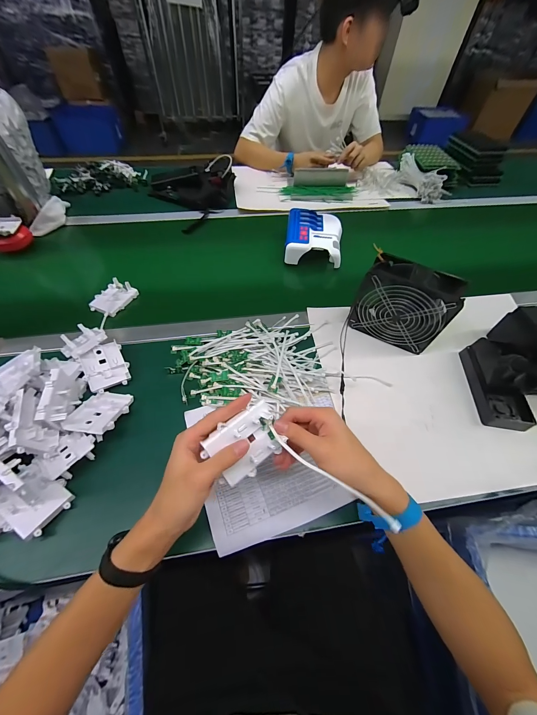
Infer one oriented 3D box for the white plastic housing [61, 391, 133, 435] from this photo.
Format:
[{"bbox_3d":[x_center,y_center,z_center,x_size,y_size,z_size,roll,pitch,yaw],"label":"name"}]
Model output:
[{"bbox_3d":[-0.262,0.086,0.422,0.066,0.018,0.082,6,30,2],"label":"white plastic housing"}]

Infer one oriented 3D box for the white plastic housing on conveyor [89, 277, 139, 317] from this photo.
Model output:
[{"bbox_3d":[-0.336,-0.130,0.583,0.061,0.025,0.085,23,57,13],"label":"white plastic housing on conveyor"}]

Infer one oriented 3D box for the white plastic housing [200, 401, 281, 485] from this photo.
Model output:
[{"bbox_3d":[-0.022,0.095,0.300,0.080,0.012,0.066,-39,107,-19],"label":"white plastic housing"}]

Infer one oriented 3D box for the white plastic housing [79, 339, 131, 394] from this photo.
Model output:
[{"bbox_3d":[-0.283,0.017,0.472,0.065,0.011,0.083,-20,74,-24],"label":"white plastic housing"}]

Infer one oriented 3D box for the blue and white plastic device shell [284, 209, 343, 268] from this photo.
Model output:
[{"bbox_3d":[0.116,-0.312,0.696,0.138,0.055,0.174,6,55,2],"label":"blue and white plastic device shell"}]

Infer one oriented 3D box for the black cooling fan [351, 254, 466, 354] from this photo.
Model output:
[{"bbox_3d":[0.244,-0.094,0.500,0.152,0.144,0.064,28,59,16],"label":"black cooling fan"}]

